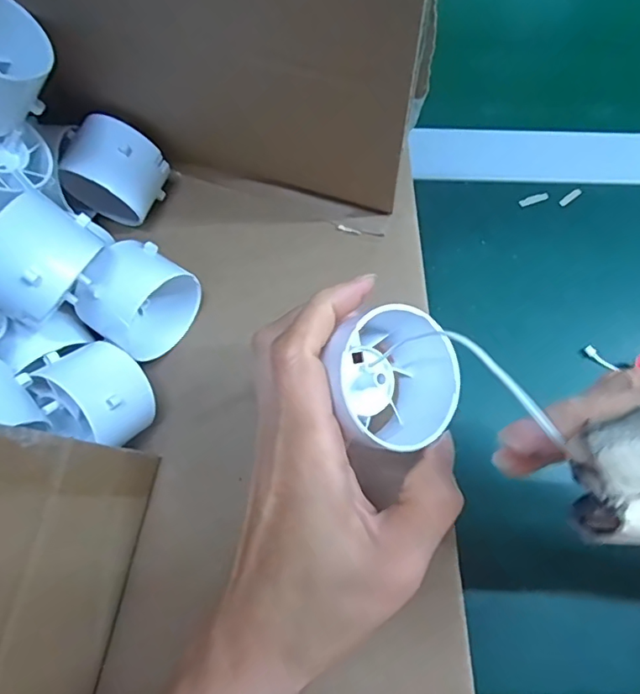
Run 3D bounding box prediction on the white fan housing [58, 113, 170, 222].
[{"bbox_3d":[-0.112,-0.092,0.284,0.048,0.051,0.041,18,73,7],"label":"white fan housing"}]

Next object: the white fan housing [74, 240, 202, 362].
[{"bbox_3d":[-0.088,-0.023,0.258,0.036,0.046,0.048,31,75,10],"label":"white fan housing"}]

